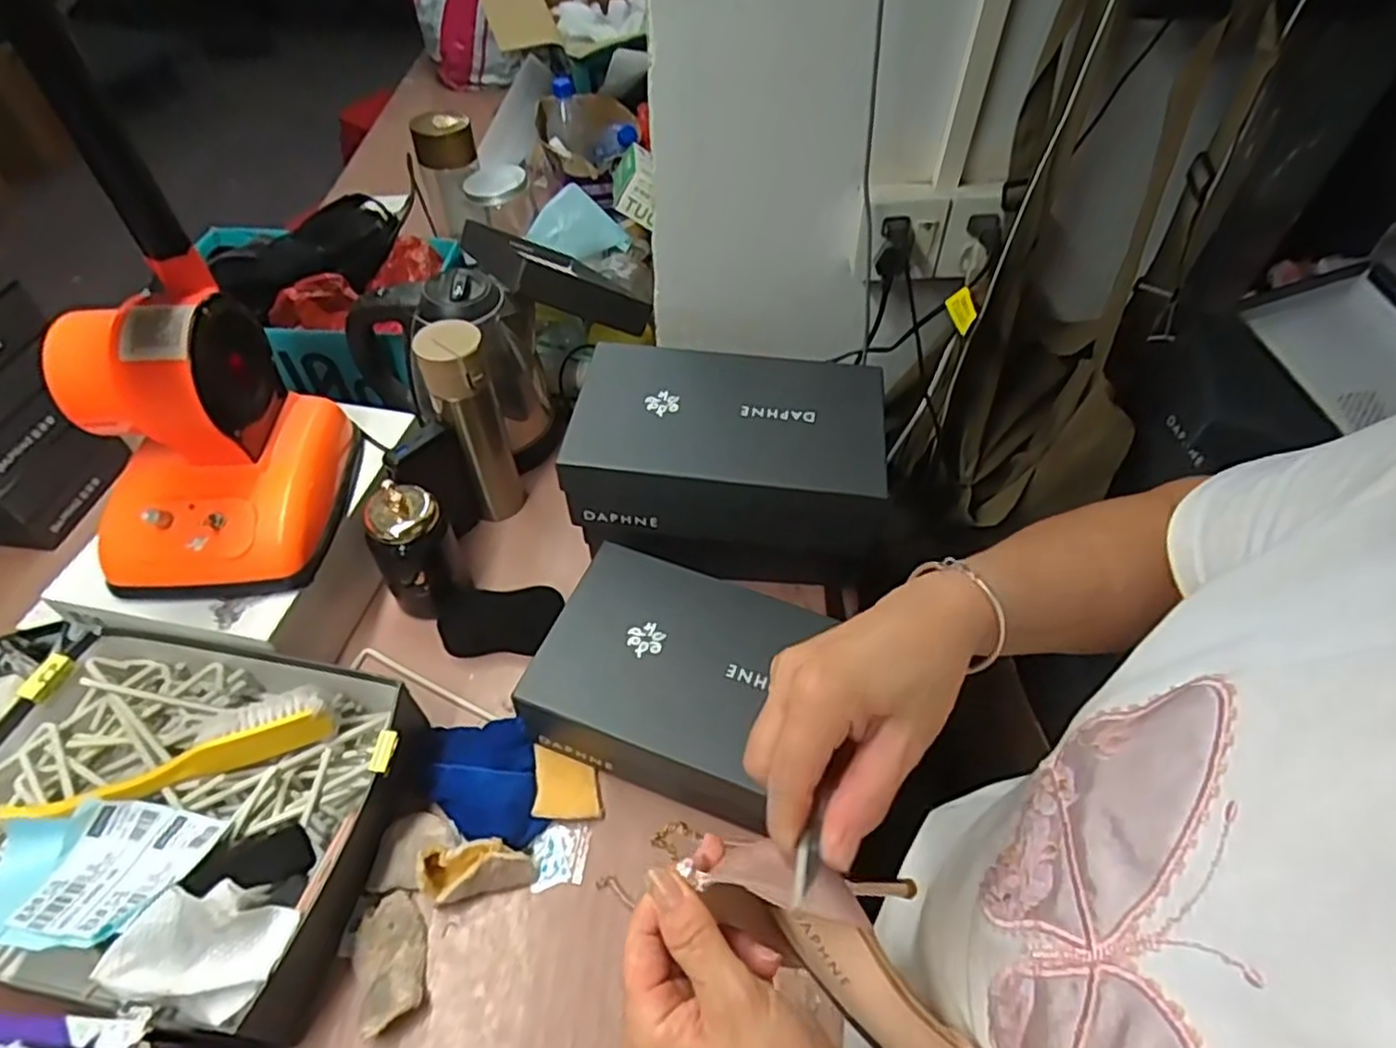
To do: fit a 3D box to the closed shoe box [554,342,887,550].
[{"bbox_3d":[0.030,-0.080,0.718,0.286,0.098,0.167,6,51,3],"label":"closed shoe box"}]

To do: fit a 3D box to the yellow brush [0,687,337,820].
[{"bbox_3d":[-0.417,0.189,0.586,0.220,0.046,0.052,-17,54,-16],"label":"yellow brush"}]

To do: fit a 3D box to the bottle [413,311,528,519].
[{"bbox_3d":[-0.237,-0.098,0.770,0.065,0.248,0.054,-17,54,-16],"label":"bottle"}]

